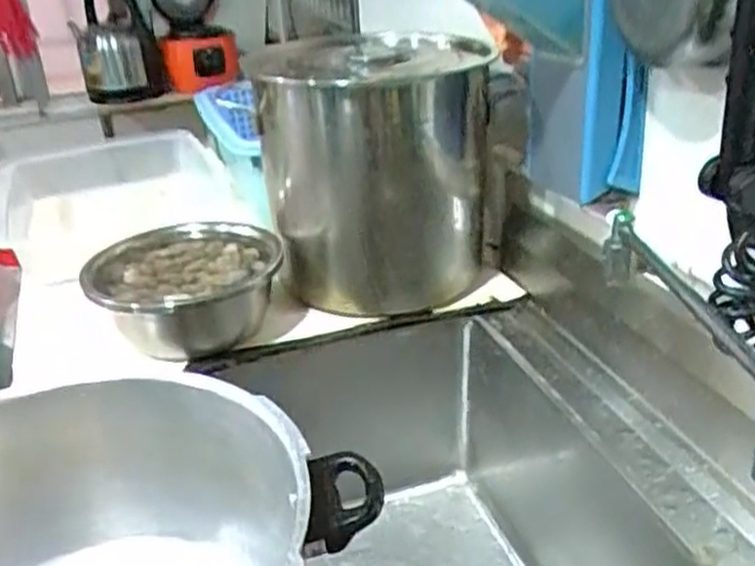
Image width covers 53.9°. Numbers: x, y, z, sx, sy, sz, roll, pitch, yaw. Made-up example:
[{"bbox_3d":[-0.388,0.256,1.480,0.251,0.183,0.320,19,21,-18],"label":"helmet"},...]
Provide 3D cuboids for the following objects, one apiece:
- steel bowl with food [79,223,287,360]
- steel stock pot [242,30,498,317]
[{"bbox_3d":[-0.230,0.006,0.915,0.218,0.093,0.219,-4,27,2],"label":"steel bowl with food"},{"bbox_3d":[-0.005,-0.168,1.025,0.293,0.309,0.326,-7,27,-4],"label":"steel stock pot"}]

